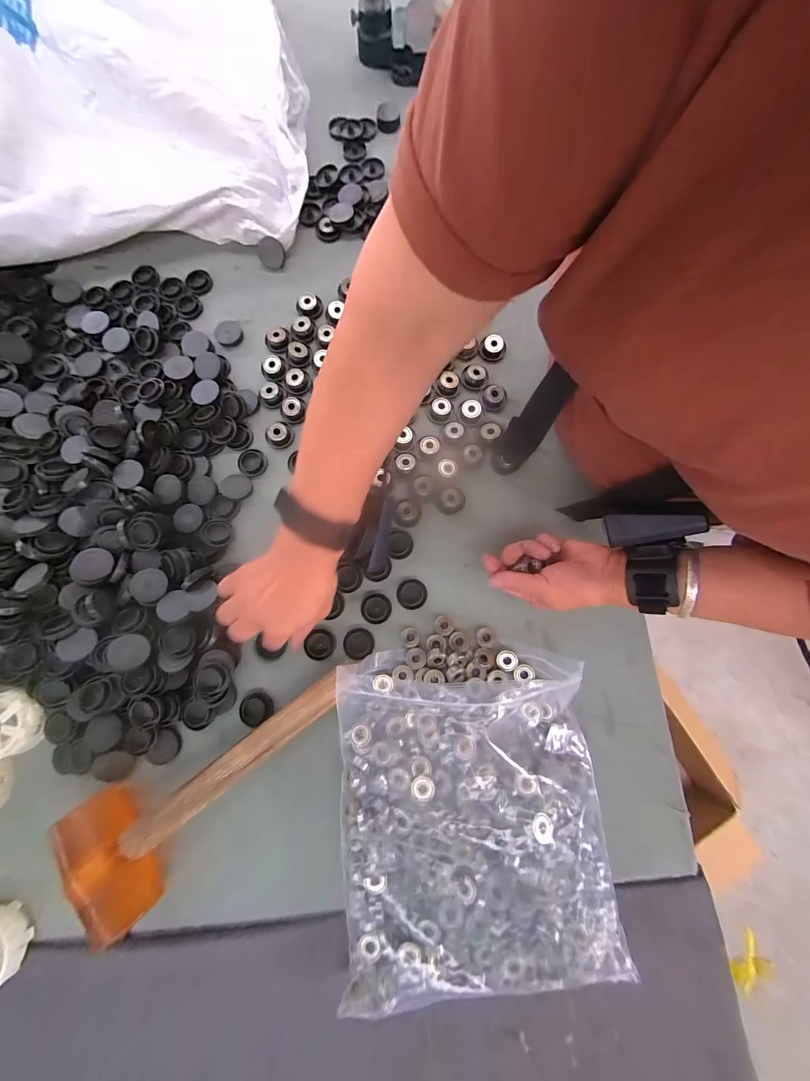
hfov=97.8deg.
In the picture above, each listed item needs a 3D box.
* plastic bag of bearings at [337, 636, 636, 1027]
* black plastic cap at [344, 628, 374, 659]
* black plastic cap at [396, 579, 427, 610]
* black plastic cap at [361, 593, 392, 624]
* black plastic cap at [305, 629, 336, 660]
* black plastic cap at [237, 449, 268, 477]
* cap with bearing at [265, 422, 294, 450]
[{"bbox_3d":[0.059,0.240,0.318,0.230,0.051,0.267,-3,79,-1],"label":"plastic bag of bearings"},{"bbox_3d":[-0.048,0.108,0.369,0.031,0.006,0.030,0,79,0],"label":"black plastic cap"},{"bbox_3d":[0.007,0.057,0.378,0.031,0.008,0.031,0,79,0],"label":"black plastic cap"},{"bbox_3d":[-0.031,0.072,0.376,0.031,0.005,0.031,-6,79,-2],"label":"black plastic cap"},{"bbox_3d":[-0.089,0.109,0.371,0.030,0.004,0.031,0,79,0],"label":"black plastic cap"},{"bbox_3d":[-0.177,-0.090,0.409,0.035,0.004,0.032,0,79,0],"label":"black plastic cap"},{"bbox_3d":[-0.147,-0.124,0.410,0.030,0.011,0.034,-12,79,-3],"label":"cap with bearing"}]

